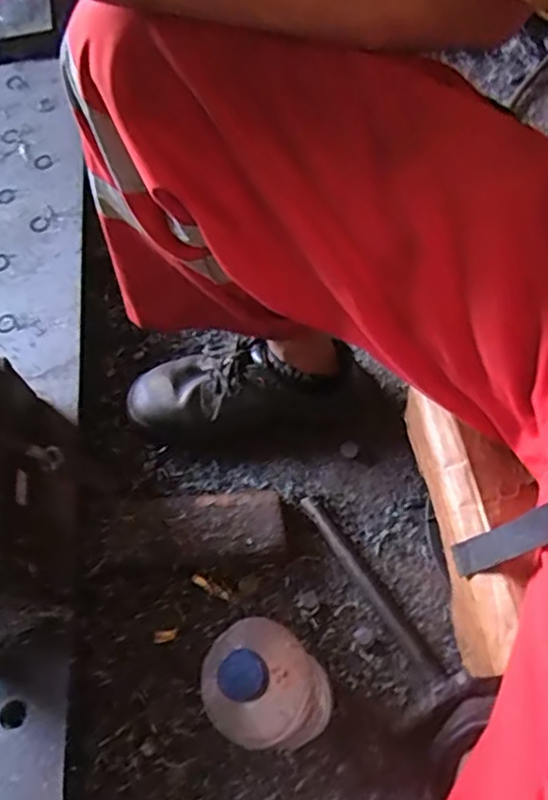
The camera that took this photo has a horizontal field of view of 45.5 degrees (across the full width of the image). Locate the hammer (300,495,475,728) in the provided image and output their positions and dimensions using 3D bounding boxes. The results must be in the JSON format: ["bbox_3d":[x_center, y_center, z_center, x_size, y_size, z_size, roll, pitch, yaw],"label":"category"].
[{"bbox_3d":[0.110,0.218,0.721,0.075,0.030,0.260,-29,67,-10],"label":"hammer"}]

